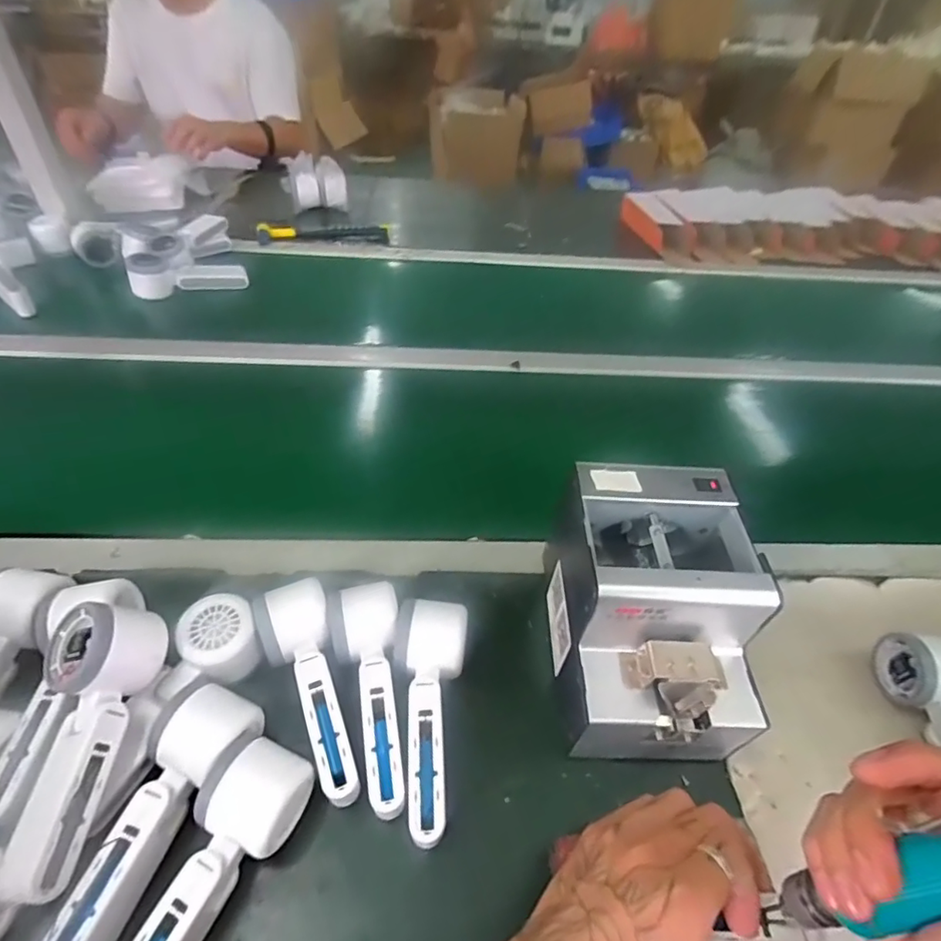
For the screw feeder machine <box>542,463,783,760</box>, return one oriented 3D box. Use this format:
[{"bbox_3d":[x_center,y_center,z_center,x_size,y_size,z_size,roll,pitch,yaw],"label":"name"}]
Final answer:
[{"bbox_3d":[0.138,0.110,0.422,0.125,0.148,0.173,2,45,-3],"label":"screw feeder machine"}]

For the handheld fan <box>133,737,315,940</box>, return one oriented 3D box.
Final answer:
[{"bbox_3d":[-0.168,0.247,0.329,0.059,0.051,0.164,25,49,19],"label":"handheld fan"}]

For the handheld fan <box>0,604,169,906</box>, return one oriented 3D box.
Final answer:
[{"bbox_3d":[-0.252,0.159,0.344,0.064,0.054,0.173,0,45,-4],"label":"handheld fan"}]

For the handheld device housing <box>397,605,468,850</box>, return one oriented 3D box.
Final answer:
[{"bbox_3d":[-0.034,0.180,0.404,0.055,0.057,0.161,5,45,0],"label":"handheld device housing"}]

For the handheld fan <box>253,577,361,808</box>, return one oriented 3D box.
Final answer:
[{"bbox_3d":[-0.121,0.163,0.409,0.054,0.051,0.164,-13,48,-17],"label":"handheld fan"}]

